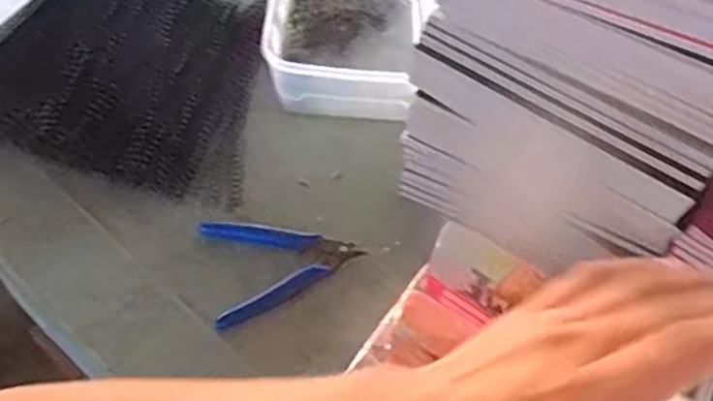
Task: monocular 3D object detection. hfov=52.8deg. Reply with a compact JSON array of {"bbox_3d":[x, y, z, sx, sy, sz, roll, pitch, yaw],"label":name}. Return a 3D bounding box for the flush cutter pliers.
[{"bbox_3d":[-0.067,0.038,0.541,0.113,0.009,0.084,-27,61,-20],"label":"flush cutter pliers"}]

